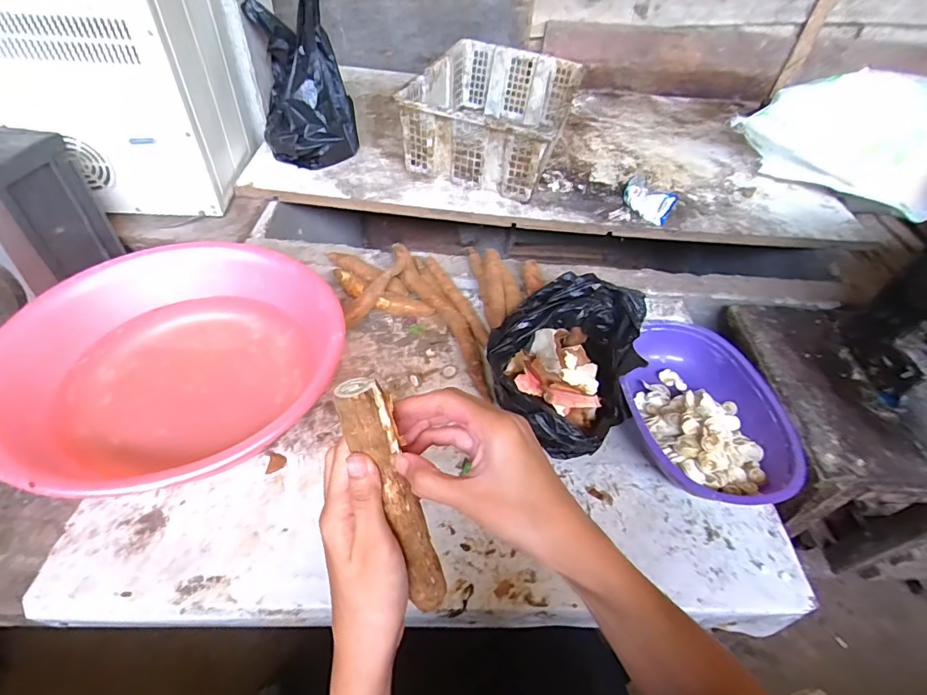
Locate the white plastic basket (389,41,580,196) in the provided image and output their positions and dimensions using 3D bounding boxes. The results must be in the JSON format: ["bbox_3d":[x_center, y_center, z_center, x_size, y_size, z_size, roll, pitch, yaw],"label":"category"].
[{"bbox_3d":[0.075,-0.552,1.108,0.322,0.164,0.453,16,49,8],"label":"white plastic basket"}]

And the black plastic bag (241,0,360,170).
[{"bbox_3d":[-0.334,-0.552,0.994,0.195,0.265,0.228,-11,51,-15],"label":"black plastic bag"}]

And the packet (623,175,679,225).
[{"bbox_3d":[0.391,-0.314,0.995,0.120,0.066,0.045,34,54,22],"label":"packet"}]

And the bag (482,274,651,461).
[{"bbox_3d":[0.146,0.014,0.690,0.210,0.100,0.290,19,49,10],"label":"bag"}]

